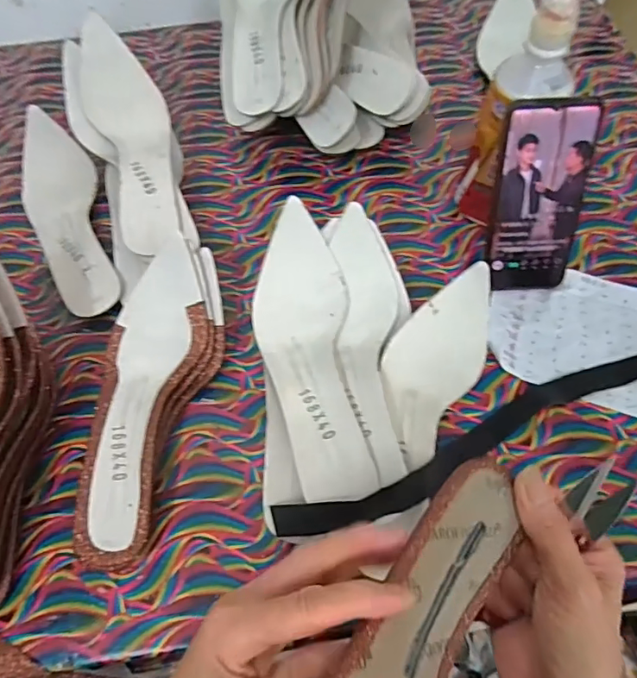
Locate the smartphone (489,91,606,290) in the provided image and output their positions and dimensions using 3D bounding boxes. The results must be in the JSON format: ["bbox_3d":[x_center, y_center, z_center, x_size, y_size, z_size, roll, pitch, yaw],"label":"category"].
[{"bbox_3d":[0.193,-0.118,0.437,0.086,0.158,0.011,-4,31,4],"label":"smartphone"}]

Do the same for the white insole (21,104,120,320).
[{"bbox_3d":[-0.251,-0.128,0.514,0.074,0.051,0.246,-25,63,-12],"label":"white insole"}]

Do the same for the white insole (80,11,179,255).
[{"bbox_3d":[-0.183,-0.196,0.499,0.077,0.039,0.244,-16,78,-7],"label":"white insole"}]

